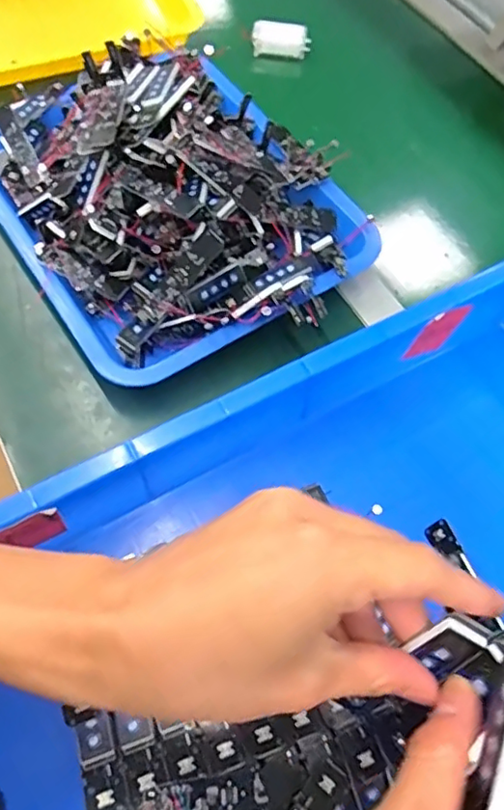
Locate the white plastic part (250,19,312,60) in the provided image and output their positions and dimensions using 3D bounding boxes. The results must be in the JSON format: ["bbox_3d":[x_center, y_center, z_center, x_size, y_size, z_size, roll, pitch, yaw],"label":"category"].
[{"bbox_3d":[0.032,-0.414,0.660,0.065,0.026,0.034,-4,62,-5],"label":"white plastic part"}]

